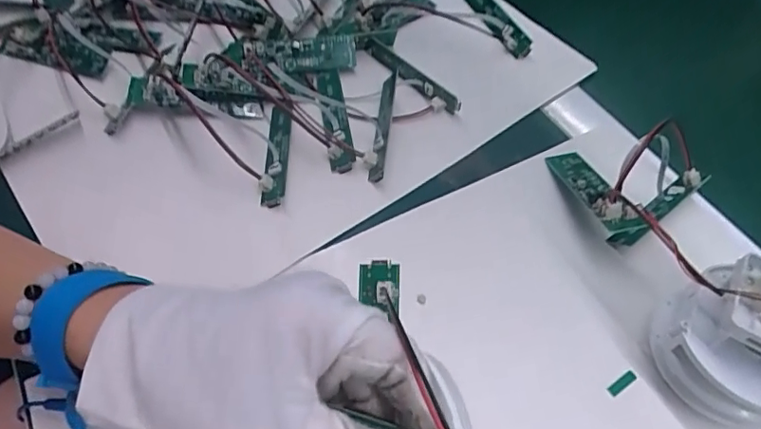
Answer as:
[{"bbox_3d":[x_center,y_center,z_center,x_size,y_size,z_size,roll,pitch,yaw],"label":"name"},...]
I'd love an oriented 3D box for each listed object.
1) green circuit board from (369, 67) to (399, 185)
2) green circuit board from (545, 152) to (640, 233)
[{"bbox_3d":[0.002,-0.059,0.353,0.009,0.014,0.092,8,51,0],"label":"green circuit board"},{"bbox_3d":[0.125,-0.018,0.325,0.023,0.014,0.081,0,29,-6],"label":"green circuit board"}]

